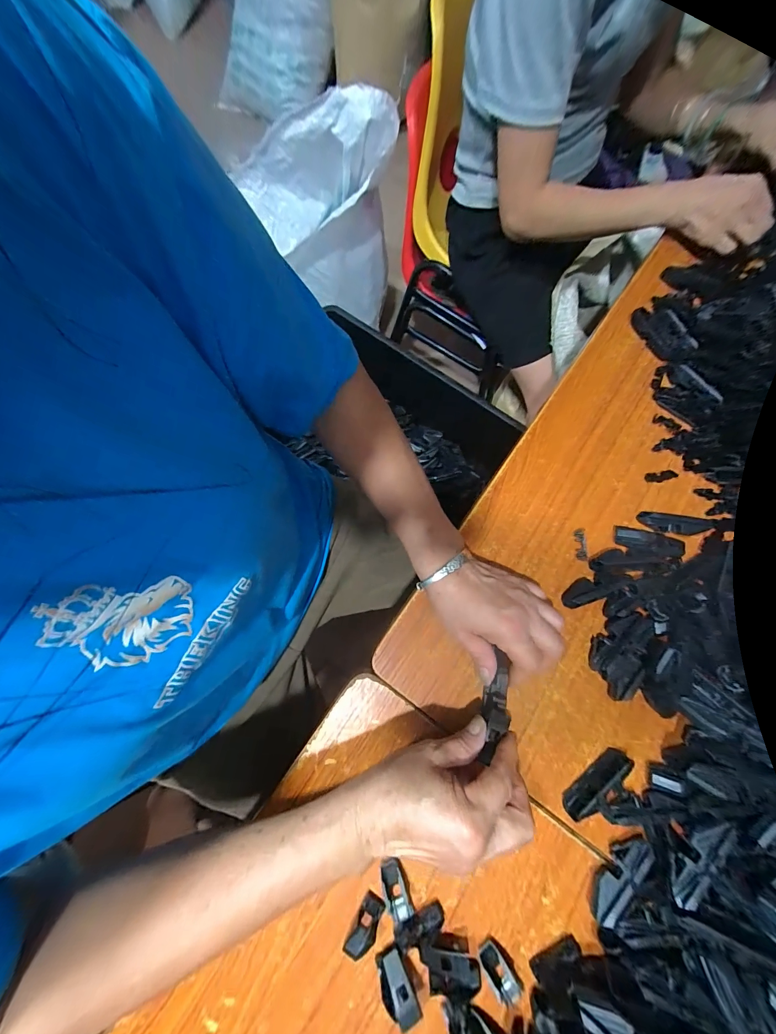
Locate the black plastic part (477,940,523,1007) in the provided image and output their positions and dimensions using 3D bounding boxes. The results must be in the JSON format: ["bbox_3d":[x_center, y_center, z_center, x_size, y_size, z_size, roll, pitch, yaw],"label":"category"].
[{"bbox_3d":[0.092,0.366,0.266,0.022,0.005,0.042,-27,78,-8],"label":"black plastic part"}]

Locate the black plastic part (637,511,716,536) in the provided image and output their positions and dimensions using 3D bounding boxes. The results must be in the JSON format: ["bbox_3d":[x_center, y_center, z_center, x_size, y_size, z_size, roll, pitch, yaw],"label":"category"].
[{"bbox_3d":[0.321,0.008,0.369,0.079,0.021,0.023,7,75,0],"label":"black plastic part"}]

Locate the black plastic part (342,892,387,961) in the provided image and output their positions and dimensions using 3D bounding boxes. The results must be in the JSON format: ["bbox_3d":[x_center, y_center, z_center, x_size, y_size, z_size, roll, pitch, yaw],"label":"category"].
[{"bbox_3d":[-0.018,0.338,0.274,0.019,0.005,0.043,29,76,6],"label":"black plastic part"}]

